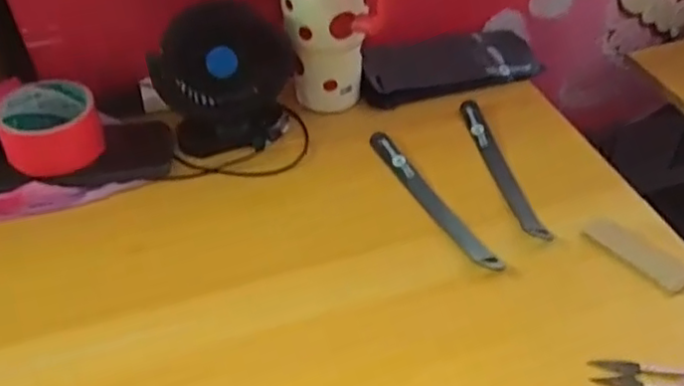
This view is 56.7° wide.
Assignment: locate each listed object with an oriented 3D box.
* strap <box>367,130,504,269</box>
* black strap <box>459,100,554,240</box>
[{"bbox_3d":[0.078,0.005,0.572,0.022,0.008,0.191,-20,48,-19],"label":"strap"},{"bbox_3d":[0.149,-0.026,0.599,0.021,0.008,0.190,-8,45,-8],"label":"black strap"}]

